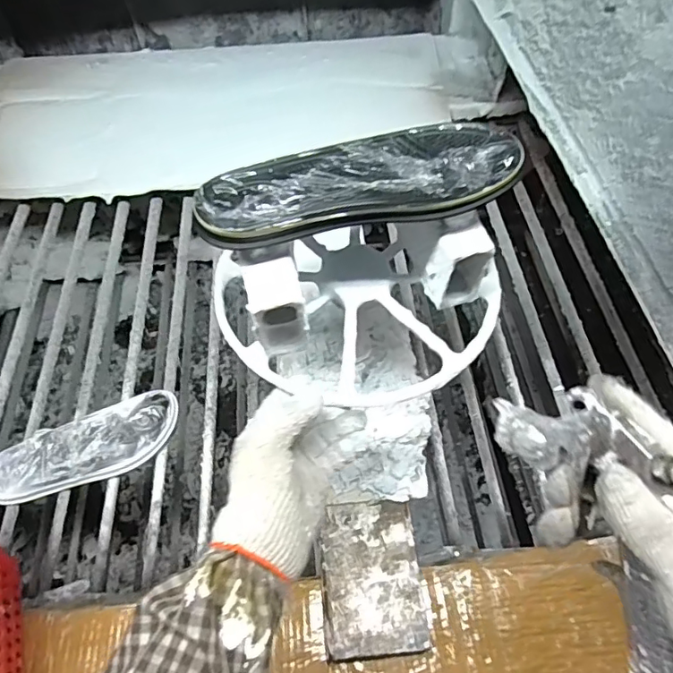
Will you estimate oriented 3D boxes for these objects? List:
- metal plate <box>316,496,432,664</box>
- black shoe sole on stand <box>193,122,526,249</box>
[{"bbox_3d":[0.040,0.270,0.594,0.109,0.028,0.153,-6,58,-2],"label":"metal plate"},{"bbox_3d":[0.016,-0.131,0.431,0.257,0.023,0.094,-12,59,-6],"label":"black shoe sole on stand"}]

